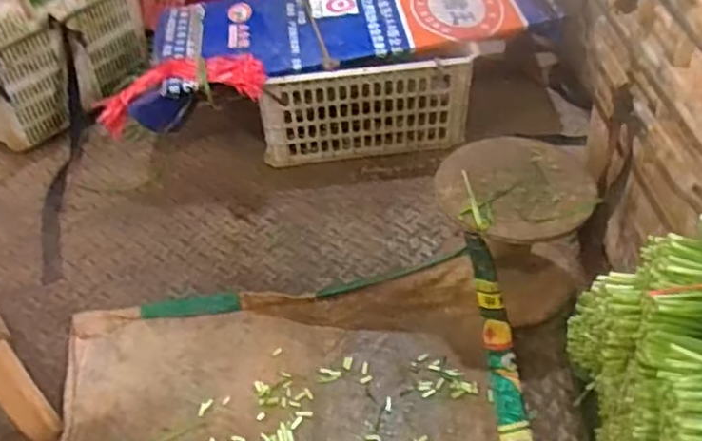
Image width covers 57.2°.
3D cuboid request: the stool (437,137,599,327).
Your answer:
[{"bbox_3d":[0.262,0.010,1.066,0.238,0.222,0.232,-1,46,1],"label":"stool"}]

